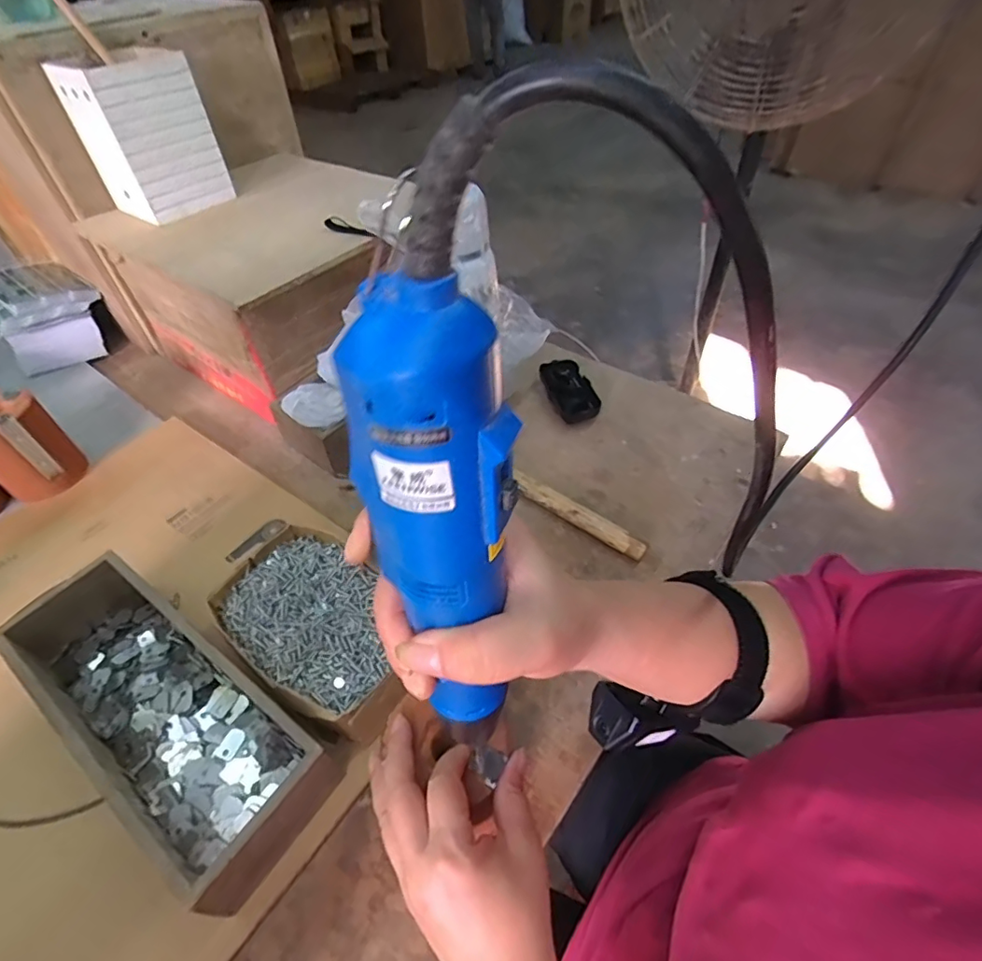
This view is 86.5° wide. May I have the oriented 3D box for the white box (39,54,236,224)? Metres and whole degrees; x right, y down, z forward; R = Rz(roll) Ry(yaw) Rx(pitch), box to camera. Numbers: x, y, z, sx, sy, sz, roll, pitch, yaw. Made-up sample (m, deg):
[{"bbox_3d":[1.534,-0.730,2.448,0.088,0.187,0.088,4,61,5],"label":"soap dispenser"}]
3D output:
[{"bbox_3d":[-0.391,-0.394,0.599,0.117,0.138,0.095,-35,55,-26],"label":"white box"}]

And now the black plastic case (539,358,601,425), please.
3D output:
[{"bbox_3d":[0.100,-0.117,0.670,0.052,0.022,0.110,-12,48,-9],"label":"black plastic case"}]

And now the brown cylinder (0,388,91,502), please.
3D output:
[{"bbox_3d":[-0.512,-0.039,0.570,0.075,0.098,0.078,30,55,26],"label":"brown cylinder"}]

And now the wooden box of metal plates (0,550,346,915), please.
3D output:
[{"bbox_3d":[-0.251,0.171,0.402,0.310,0.075,0.103,27,54,24],"label":"wooden box of metal plates"}]

